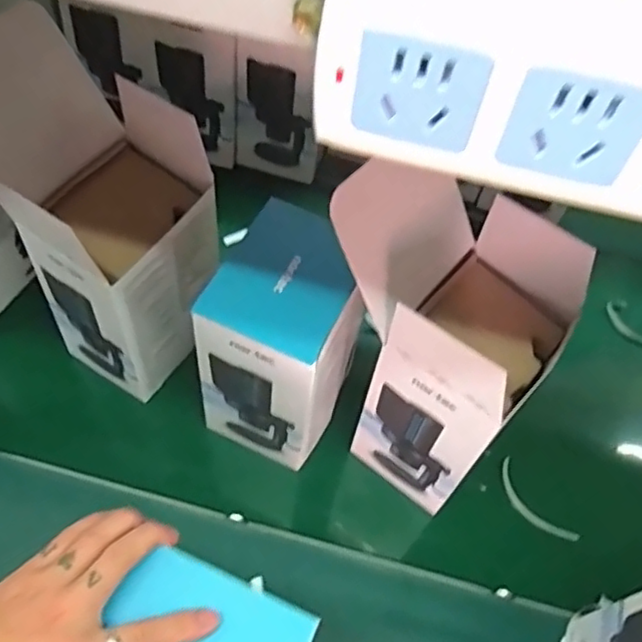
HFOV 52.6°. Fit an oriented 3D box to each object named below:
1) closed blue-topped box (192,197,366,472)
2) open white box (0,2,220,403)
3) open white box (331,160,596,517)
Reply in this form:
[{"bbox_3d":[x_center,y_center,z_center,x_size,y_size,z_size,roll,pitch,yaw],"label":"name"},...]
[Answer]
[{"bbox_3d":[-0.038,0.024,0.656,0.116,0.218,0.147,23,58,9],"label":"closed blue-topped box"},{"bbox_3d":[-0.225,-0.105,0.650,0.208,0.326,0.158,34,61,16],"label":"open white box"},{"bbox_3d":[0.112,0.011,0.612,0.188,0.307,0.162,38,62,18],"label":"open white box"}]

